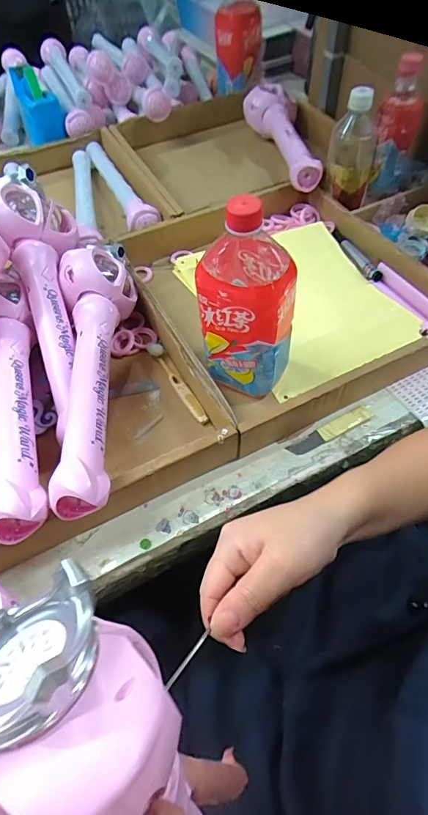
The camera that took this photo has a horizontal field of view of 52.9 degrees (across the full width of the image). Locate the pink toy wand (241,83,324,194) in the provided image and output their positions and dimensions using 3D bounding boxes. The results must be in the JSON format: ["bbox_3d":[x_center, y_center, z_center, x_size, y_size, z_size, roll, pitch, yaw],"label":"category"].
[{"bbox_3d":[0.124,-0.491,0.774,0.083,0.054,0.331,-8,56,-4],"label":"pink toy wand"}]

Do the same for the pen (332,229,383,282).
[{"bbox_3d":[0.211,-0.231,0.645,0.015,0.015,0.124,-21,58,-12],"label":"pen"}]

